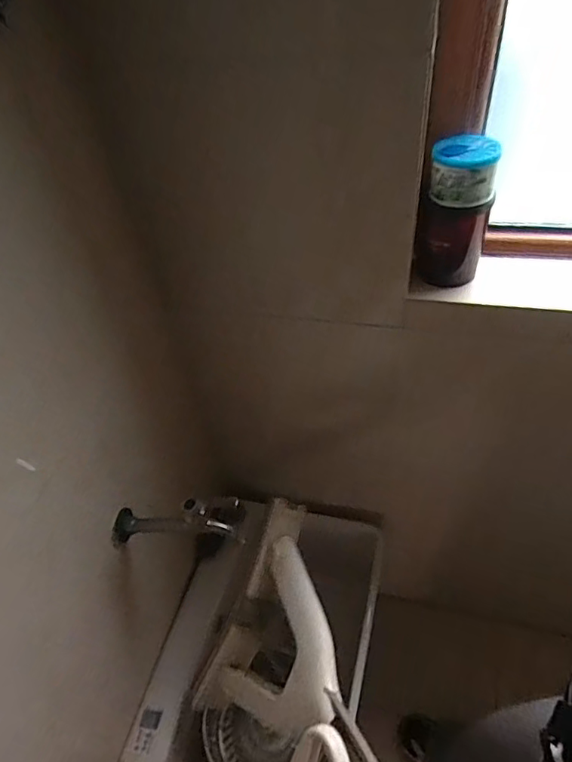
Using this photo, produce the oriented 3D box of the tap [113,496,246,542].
[{"bbox_3d":[-0.145,0.177,0.644,0.169,0.071,0.041,0,47,8],"label":"tap"}]

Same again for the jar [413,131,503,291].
[{"bbox_3d":[0.190,-0.182,0.572,0.071,0.150,0.072,-4,47,4],"label":"jar"}]

